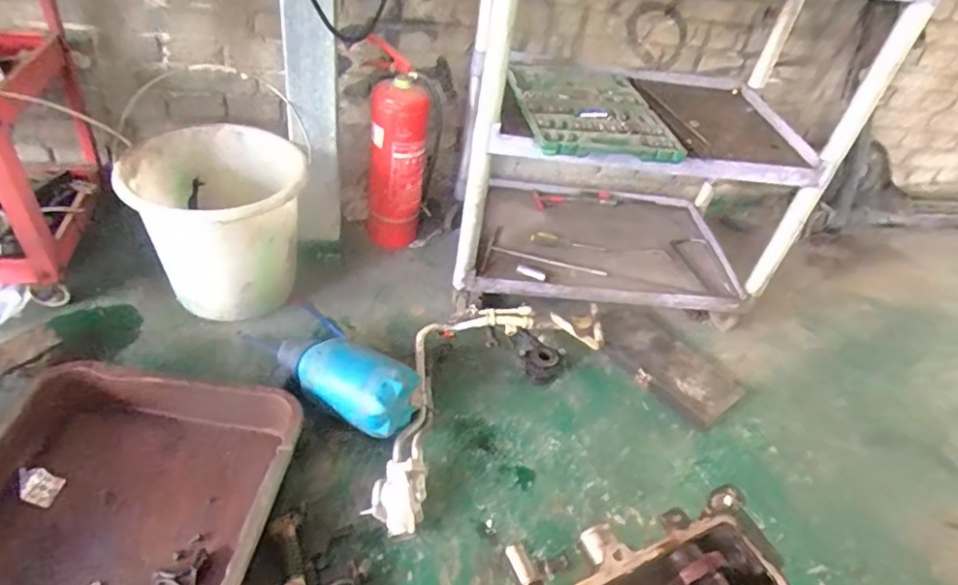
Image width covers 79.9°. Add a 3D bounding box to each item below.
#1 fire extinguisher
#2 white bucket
[{"bbox_3d":[-0.203,-0.330,1.405,0.142,0.476,0.146,4,39,-7],"label":"fire extinguisher"},{"bbox_3d":[-0.540,-0.132,1.222,0.335,0.328,0.285,-8,43,-21],"label":"white bucket"}]

